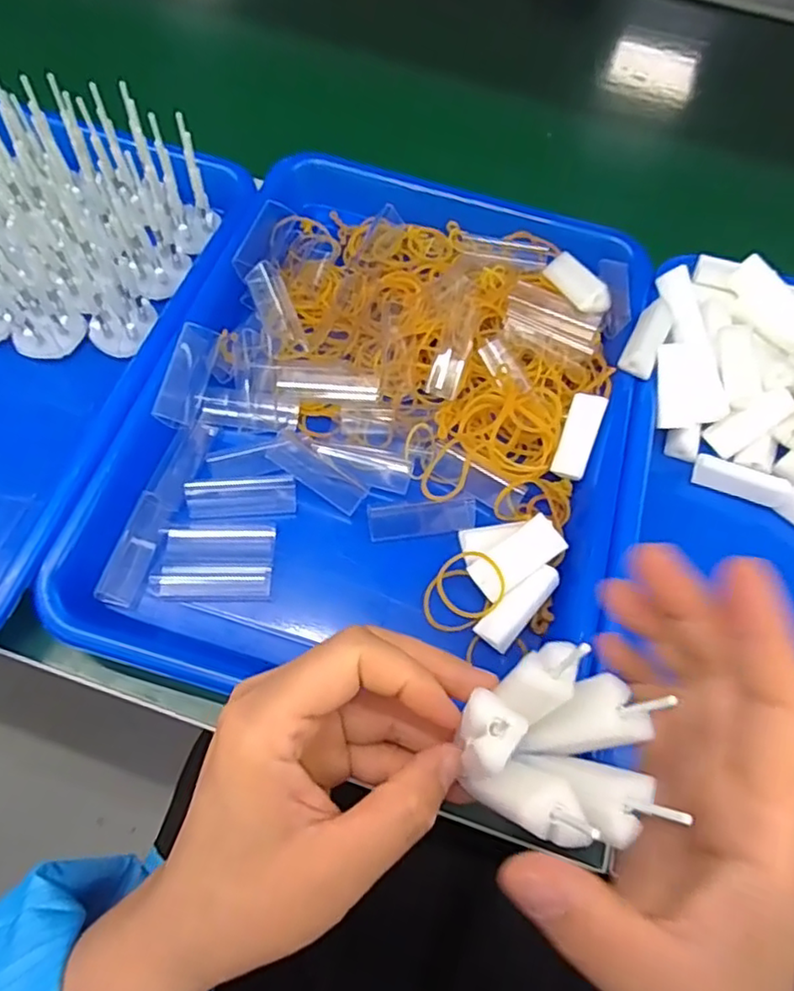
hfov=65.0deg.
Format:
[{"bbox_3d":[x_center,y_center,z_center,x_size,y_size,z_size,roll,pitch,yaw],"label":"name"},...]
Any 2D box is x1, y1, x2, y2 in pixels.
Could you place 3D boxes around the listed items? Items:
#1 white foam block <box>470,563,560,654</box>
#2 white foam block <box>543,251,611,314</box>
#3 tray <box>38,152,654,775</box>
[{"bbox_3d":[0.059,0.053,0.297,0.016,0.007,0.047,43,94,16],"label":"white foam block"},{"bbox_3d":[0.100,-0.122,0.354,0.017,0.015,0.047,-21,54,-12],"label":"white foam block"},{"bbox_3d":[0.000,-0.052,0.341,0.247,0.036,0.319,13,65,4],"label":"tray"}]

